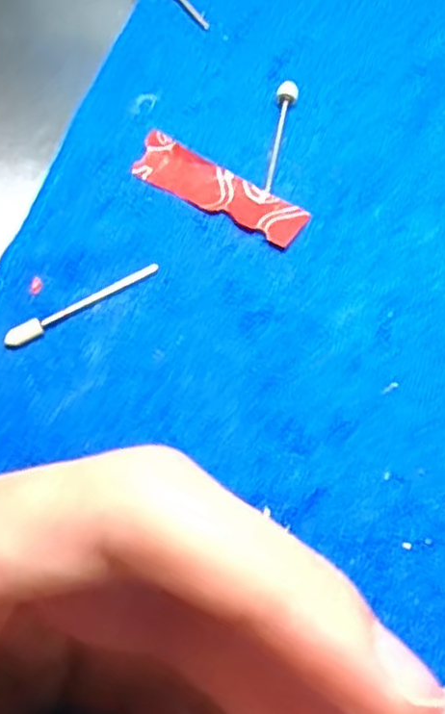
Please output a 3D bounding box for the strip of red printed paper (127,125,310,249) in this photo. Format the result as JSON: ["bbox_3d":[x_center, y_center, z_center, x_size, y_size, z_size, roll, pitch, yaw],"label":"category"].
[{"bbox_3d":[-0.001,-0.052,0.226,0.059,0.005,0.017,30,68,20],"label":"strip of red printed paper"}]

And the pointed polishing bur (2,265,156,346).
[{"bbox_3d":[-0.041,-0.016,0.212,0.048,0.004,0.004,-29,62,-12],"label":"pointed polishing bur"}]

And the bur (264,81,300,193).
[{"bbox_3d":[0.018,-0.072,0.234,0.006,0.006,0.043,8,61,8],"label":"bur"}]

